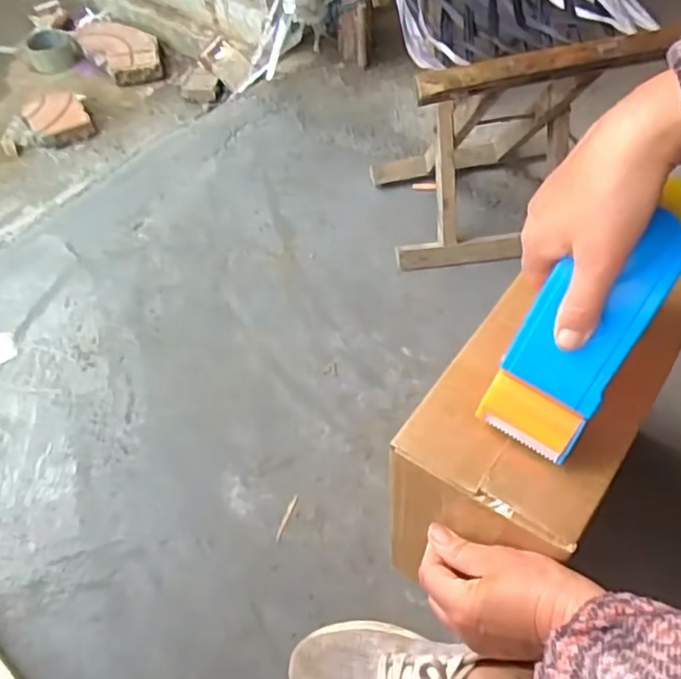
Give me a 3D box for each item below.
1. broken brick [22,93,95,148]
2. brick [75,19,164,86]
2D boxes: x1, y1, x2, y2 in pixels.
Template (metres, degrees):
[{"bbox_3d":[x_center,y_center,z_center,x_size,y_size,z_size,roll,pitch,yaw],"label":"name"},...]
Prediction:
[{"bbox_3d":[-0.496,-0.388,1.091,0.093,0.035,0.138,-29,57,-17],"label":"broken brick"},{"bbox_3d":[-0.431,-0.564,1.210,0.104,0.040,0.231,-33,58,-20],"label":"brick"}]

